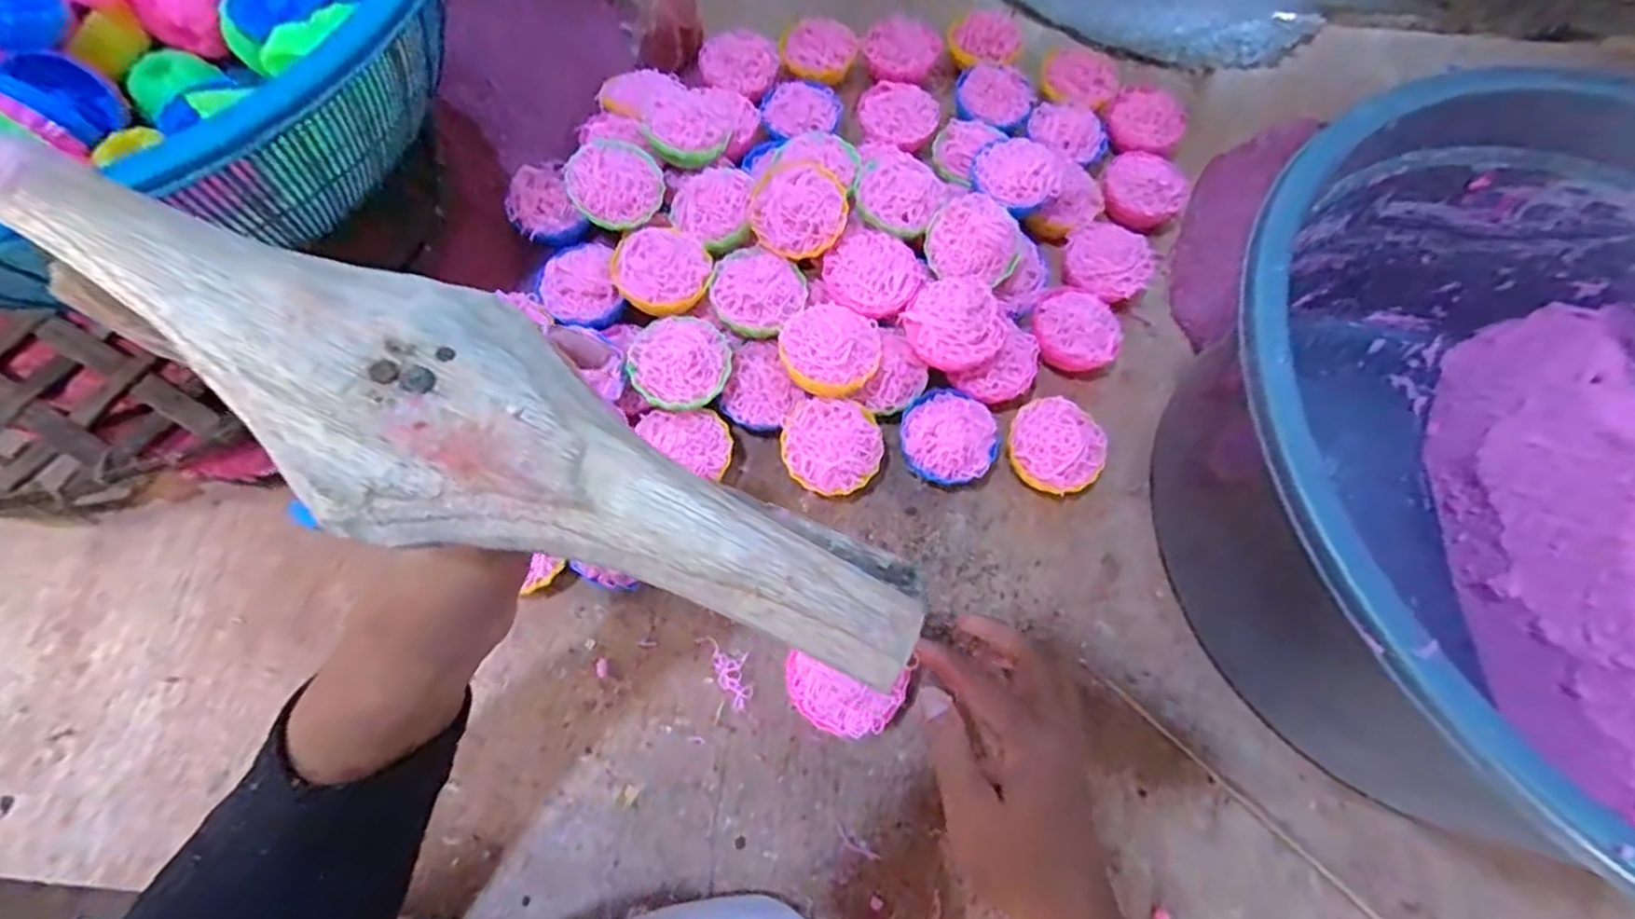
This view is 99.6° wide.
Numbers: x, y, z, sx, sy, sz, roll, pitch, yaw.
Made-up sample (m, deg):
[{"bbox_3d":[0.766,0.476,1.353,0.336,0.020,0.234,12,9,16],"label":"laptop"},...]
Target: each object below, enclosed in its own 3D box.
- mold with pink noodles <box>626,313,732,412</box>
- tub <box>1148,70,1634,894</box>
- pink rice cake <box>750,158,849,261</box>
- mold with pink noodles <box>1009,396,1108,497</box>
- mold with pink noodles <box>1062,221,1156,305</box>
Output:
[{"bbox_3d":[-0.083,-0.061,0.421,0.057,0.018,0.064,23,68,8],"label":"mold with pink noodles"},{"bbox_3d":[0.381,0.017,0.371,0.396,0.186,0.383,1,67,-1],"label":"tub"},{"bbox_3d":[-0.012,-0.161,0.445,0.059,0.025,0.061,3,70,-1],"label":"pink rice cake"},{"bbox_3d":[0.151,-0.006,0.445,0.059,0.035,0.060,1,67,-1],"label":"mold with pink noodles"},{"bbox_3d":[0.205,-0.136,0.503,0.060,0.030,0.066,1,67,-1],"label":"mold with pink noodles"}]

